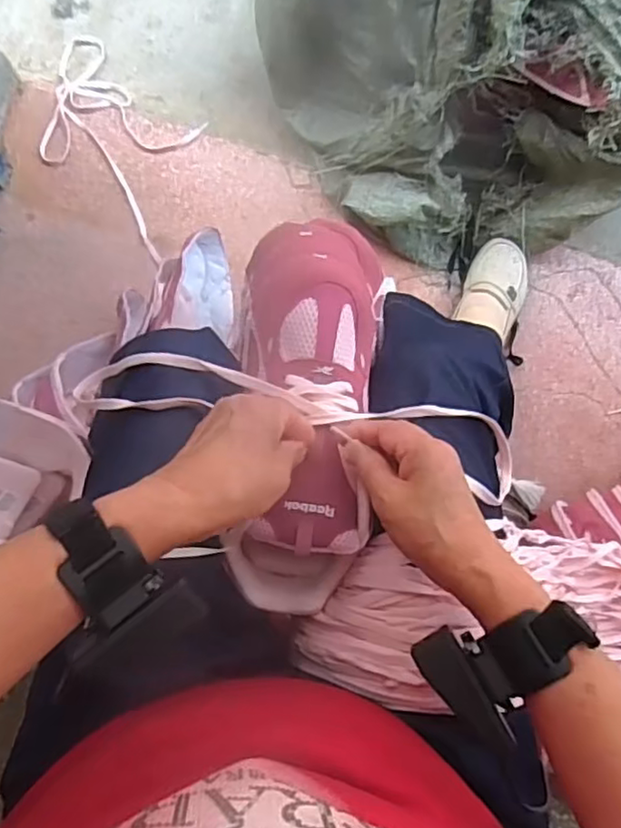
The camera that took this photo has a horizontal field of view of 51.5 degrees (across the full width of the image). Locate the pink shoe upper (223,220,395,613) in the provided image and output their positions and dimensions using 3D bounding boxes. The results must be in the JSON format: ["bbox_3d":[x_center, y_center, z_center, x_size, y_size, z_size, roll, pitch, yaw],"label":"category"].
[{"bbox_3d":[-0.002,-0.008,0.475,0.101,0.076,0.291,4,82,1],"label":"pink shoe upper"}]

